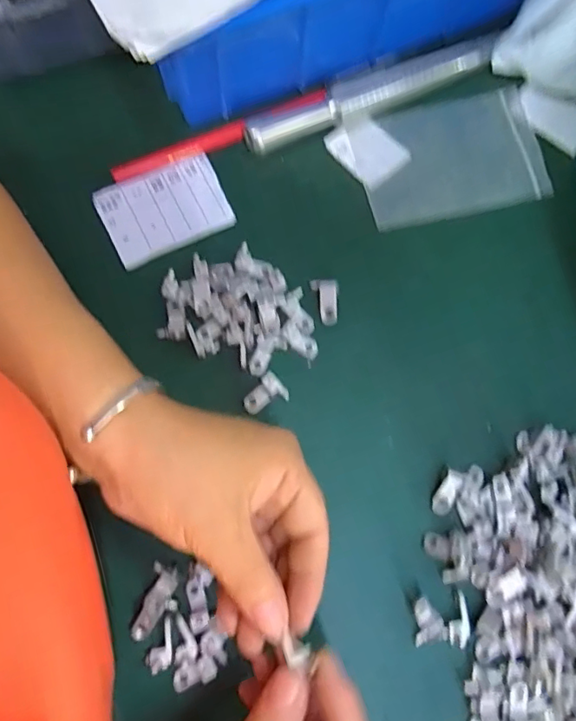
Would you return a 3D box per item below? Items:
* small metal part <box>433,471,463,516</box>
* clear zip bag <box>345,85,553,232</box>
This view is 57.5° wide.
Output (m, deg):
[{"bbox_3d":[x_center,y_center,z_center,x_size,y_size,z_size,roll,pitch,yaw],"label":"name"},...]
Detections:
[{"bbox_3d":[0.090,0.075,0.296,0.011,0.004,0.027,20,101,3],"label":"small metal part"},{"bbox_3d":[0.108,-0.135,0.350,0.123,0.006,0.081,-14,81,-7],"label":"clear zip bag"}]

